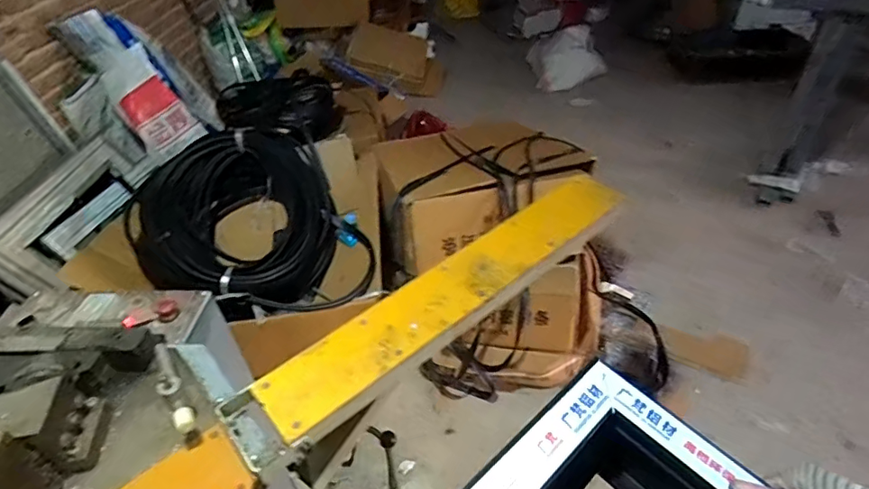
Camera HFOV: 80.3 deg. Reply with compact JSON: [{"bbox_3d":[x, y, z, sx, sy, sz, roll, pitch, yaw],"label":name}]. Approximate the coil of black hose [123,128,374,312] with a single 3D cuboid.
[{"bbox_3d":[-0.596,-0.019,1.712,0.651,0.243,0.742,-33,77,-30],"label":"coil of black hose"}]

